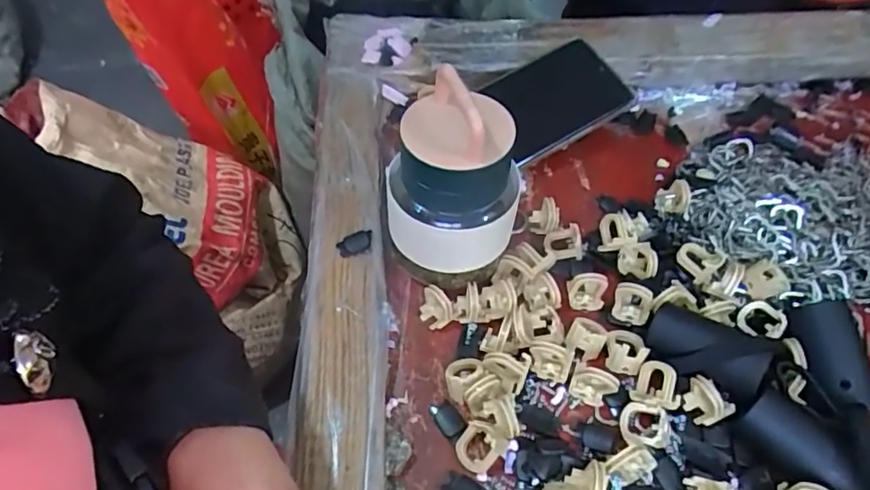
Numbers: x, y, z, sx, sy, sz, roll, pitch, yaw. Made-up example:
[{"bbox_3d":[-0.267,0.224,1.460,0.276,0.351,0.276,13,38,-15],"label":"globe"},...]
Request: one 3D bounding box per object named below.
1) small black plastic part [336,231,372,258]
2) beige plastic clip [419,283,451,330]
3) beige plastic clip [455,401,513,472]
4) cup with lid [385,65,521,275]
[{"bbox_3d":[-0.050,-0.001,0.359,0.023,0.005,0.015,-19,55,-15],"label":"small black plastic part"},{"bbox_3d":[0.001,0.038,0.342,0.019,0.022,0.018,0,53,-1],"label":"beige plastic clip"},{"bbox_3d":[0.028,0.100,0.297,0.021,0.017,0.037,33,59,22],"label":"beige plastic clip"},{"bbox_3d":[0.009,-0.034,0.318,0.072,0.113,0.065,-8,53,-7],"label":"cup with lid"}]

